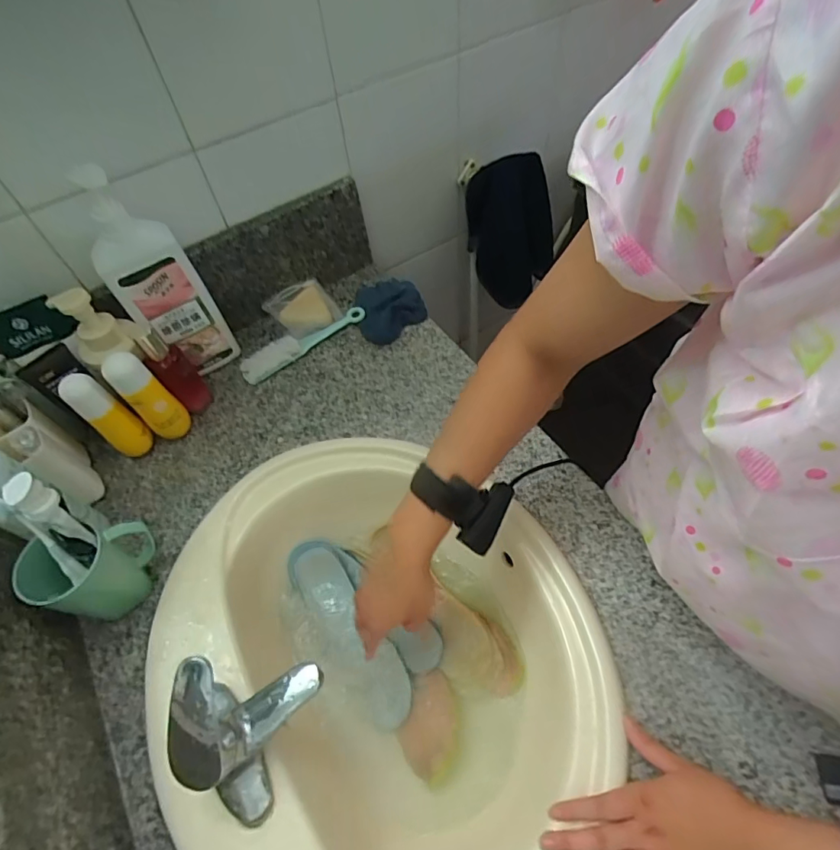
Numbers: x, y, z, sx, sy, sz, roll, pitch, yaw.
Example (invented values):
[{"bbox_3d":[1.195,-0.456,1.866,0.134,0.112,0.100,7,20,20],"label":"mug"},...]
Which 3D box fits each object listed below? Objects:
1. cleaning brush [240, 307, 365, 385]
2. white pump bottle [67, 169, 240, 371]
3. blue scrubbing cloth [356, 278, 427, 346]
[{"bbox_3d":[-0.176,-0.126,0.754,0.204,0.032,0.043,-30,60,-13],"label":"cleaning brush"},{"bbox_3d":[-0.326,-0.169,0.627,0.098,0.288,0.049,-32,60,-15],"label":"white pump bottle"},{"bbox_3d":[-0.047,-0.188,0.781,0.103,0.031,0.124,-10,57,-2],"label":"blue scrubbing cloth"}]

